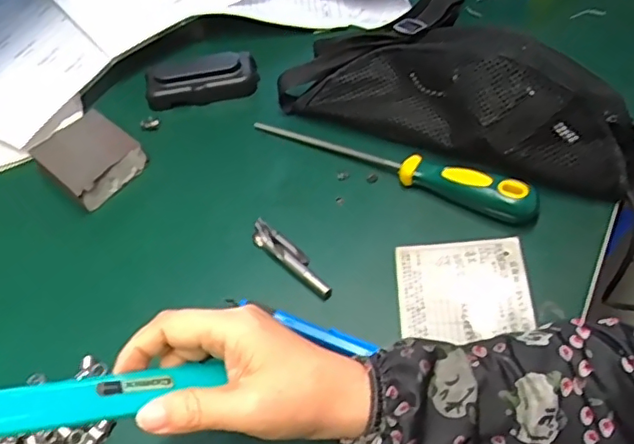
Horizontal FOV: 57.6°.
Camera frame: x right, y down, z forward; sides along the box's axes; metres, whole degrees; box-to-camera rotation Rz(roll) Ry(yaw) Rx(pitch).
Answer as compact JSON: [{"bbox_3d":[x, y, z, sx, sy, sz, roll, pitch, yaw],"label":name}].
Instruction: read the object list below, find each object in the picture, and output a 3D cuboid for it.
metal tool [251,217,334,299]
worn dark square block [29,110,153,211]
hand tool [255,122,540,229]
[{"bbox_3d":[-0.019,0.025,0.426,0.085,0.010,0.018,36,64,28],"label":"metal tool"},{"bbox_3d":[-0.197,-0.055,0.498,0.079,0.026,0.070,32,62,26],"label":"worn dark square block"},{"bbox_3d":[0.057,-0.053,0.464,0.240,0.033,0.021,25,59,22],"label":"hand tool"}]

